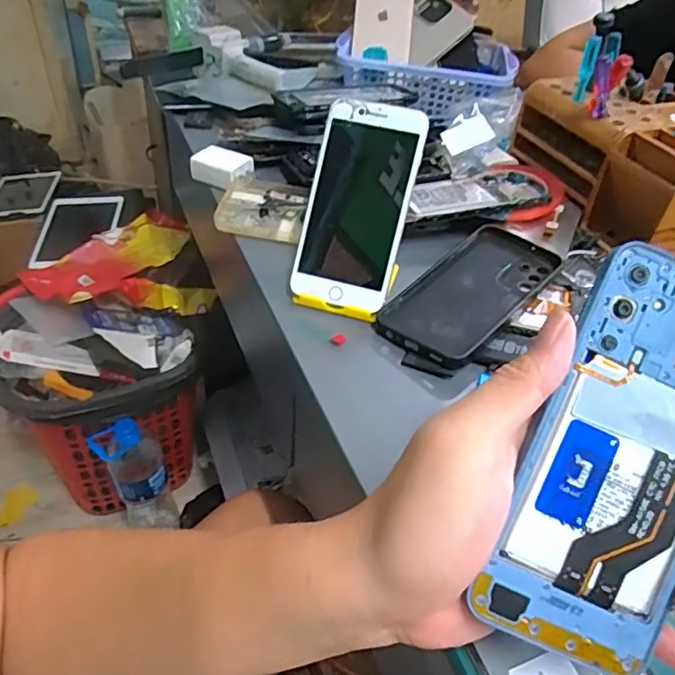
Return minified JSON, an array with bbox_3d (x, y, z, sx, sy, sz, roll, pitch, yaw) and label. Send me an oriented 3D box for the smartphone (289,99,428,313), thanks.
[{"bbox_3d":[0.015,-0.101,0.449,0.076,0.153,0.014,15,6,10],"label":"smartphone"}]

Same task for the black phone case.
[{"bbox_3d":[0.107,-0.038,0.460,0.082,0.008,0.162,29,56,30],"label":"black phone case"}]

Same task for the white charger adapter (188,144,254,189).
[{"bbox_3d":[-0.119,-0.175,0.589,0.060,0.027,0.039,24,45,20],"label":"white charger adapter"}]

